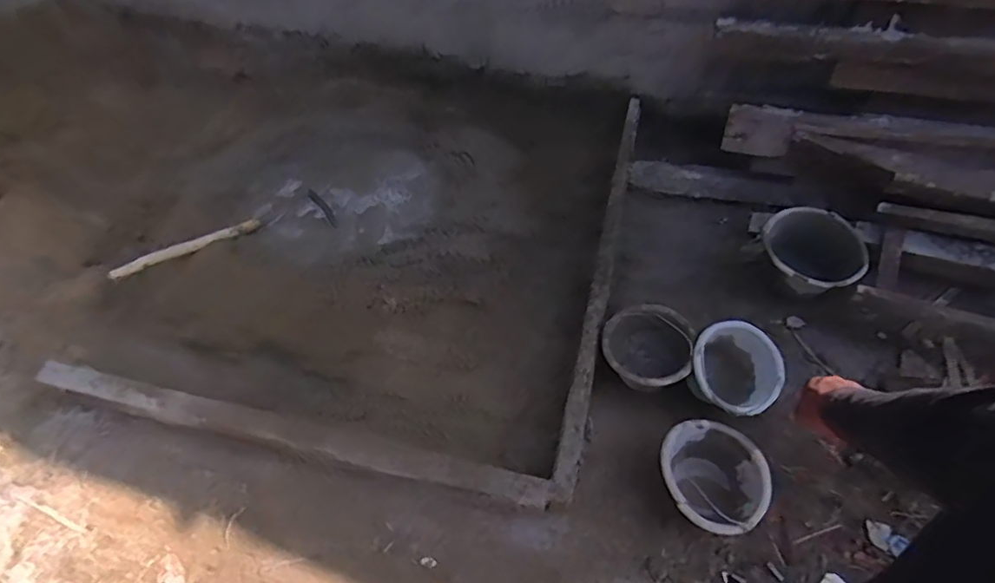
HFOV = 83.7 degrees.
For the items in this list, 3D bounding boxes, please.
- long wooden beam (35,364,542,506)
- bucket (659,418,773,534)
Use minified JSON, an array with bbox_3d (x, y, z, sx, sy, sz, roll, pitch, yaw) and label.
[{"bbox_3d":[-0.577,0.378,1.490,1.457,0.057,0.083,11,53,10],"label":"long wooden beam"},{"bbox_3d":[0.530,0.488,1.403,0.266,0.174,0.250,26,56,20],"label":"bucket"}]

